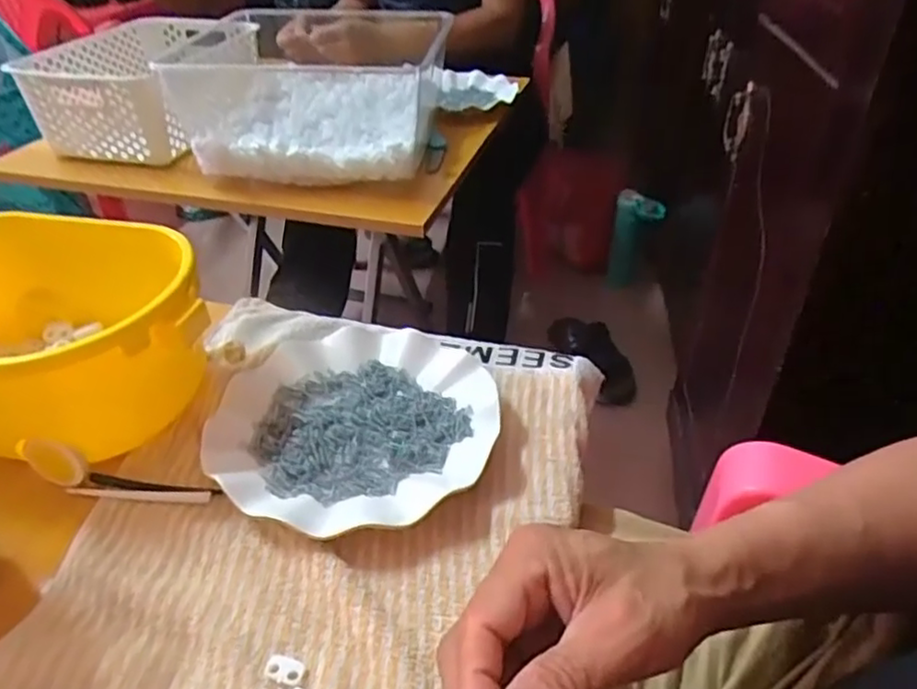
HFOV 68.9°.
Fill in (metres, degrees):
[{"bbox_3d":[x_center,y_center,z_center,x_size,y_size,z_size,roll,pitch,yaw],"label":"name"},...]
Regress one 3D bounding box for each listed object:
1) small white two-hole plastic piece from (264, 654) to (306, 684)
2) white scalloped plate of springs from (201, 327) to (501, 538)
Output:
[{"bbox_3d":[-0.084,0.156,0.323,0.018,0.004,0.012,10,38,14],"label":"small white two-hole plastic piece"},{"bbox_3d":[-0.067,0.051,0.445,0.179,0.022,0.185,0,37,0],"label":"white scalloped plate of springs"}]

